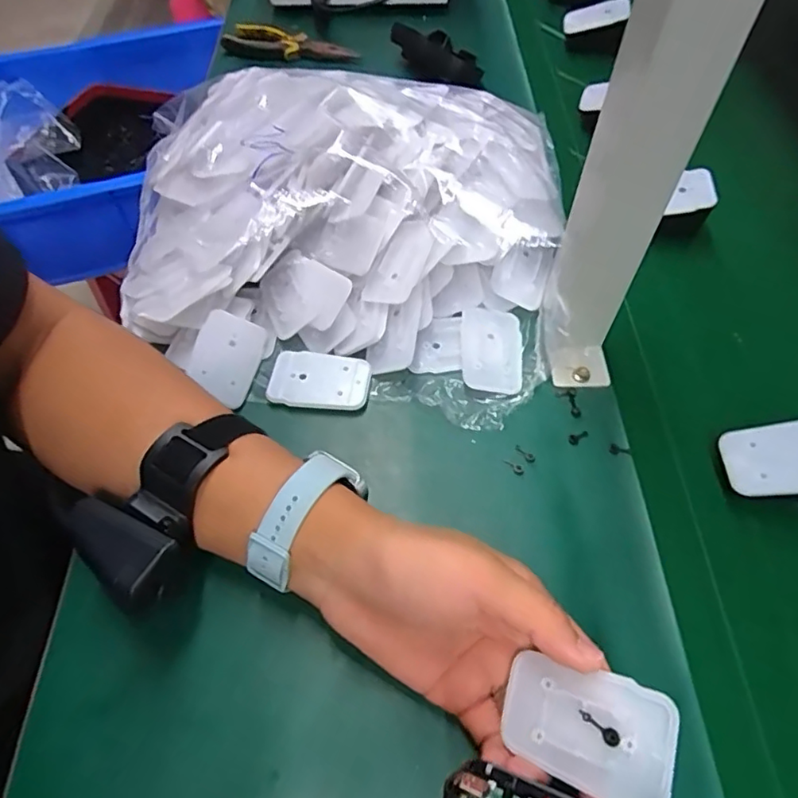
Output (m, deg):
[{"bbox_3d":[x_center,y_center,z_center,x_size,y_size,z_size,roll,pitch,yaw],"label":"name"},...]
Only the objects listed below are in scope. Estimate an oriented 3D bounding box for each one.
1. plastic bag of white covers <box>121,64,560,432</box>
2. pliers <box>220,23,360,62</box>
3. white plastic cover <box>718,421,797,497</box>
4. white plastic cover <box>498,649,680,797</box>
[{"bbox_3d":[-0.050,-0.140,0.434,0.345,0.091,0.299,11,59,9],"label":"plastic bag of white covers"},{"bbox_3d":[-0.126,-0.399,0.643,0.152,0.020,0.040,12,59,10],"label":"pliers"},{"bbox_3d":[0.232,0.035,0.340,0.068,0.006,0.043,-10,65,20],"label":"white plastic cover"},{"bbox_3d":[0.076,0.134,0.233,0.067,0.004,0.044,6,73,37],"label":"white plastic cover"}]

